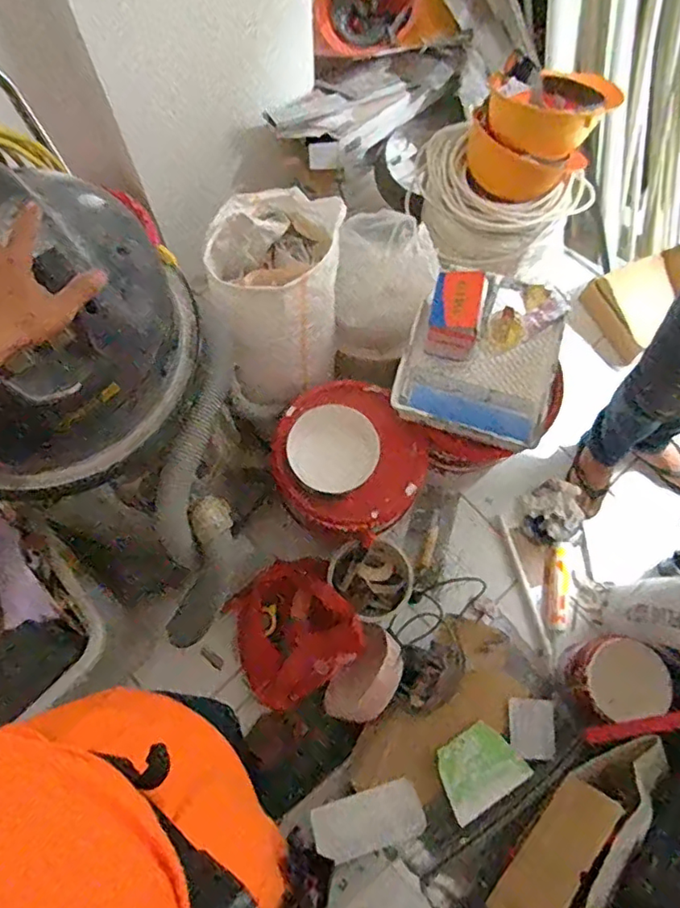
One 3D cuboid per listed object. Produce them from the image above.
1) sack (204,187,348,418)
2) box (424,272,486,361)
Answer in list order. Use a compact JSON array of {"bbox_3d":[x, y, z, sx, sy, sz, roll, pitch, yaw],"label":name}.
[{"bbox_3d":[-0.116,-0.322,1.177,0.243,0.321,0.335,-8,71,-4],"label":"sack"},{"bbox_3d":[0.219,-0.271,1.085,0.098,0.106,0.131,8,71,2],"label":"box"}]

